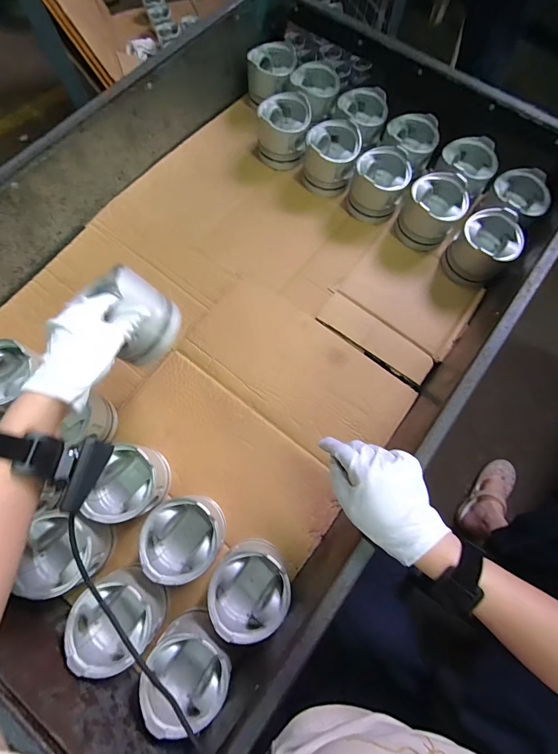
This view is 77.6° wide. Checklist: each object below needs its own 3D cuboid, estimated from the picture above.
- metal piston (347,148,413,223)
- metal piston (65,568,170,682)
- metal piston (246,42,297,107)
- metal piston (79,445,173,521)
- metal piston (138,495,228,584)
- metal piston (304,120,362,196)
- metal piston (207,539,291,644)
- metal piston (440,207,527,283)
[{"bbox_3d":[0.197,-0.378,0.692,0.104,0.098,0.094,21,75,5],"label":"metal piston"},{"bbox_3d":[-0.204,0.313,0.456,0.116,0.076,0.107,-23,75,-7],"label":"metal piston"},{"bbox_3d":[-0.016,-0.647,0.750,0.103,0.066,0.108,2,74,0],"label":"metal piston"},{"bbox_3d":[-0.220,0.154,0.507,0.103,0.080,0.105,-12,74,-4],"label":"metal piston"},{"bbox_3d":[-0.129,0.223,0.493,0.101,0.095,0.098,0,74,-1],"label":"metal piston"},{"bbox_3d":[0.105,-0.442,0.699,0.106,0.077,0.102,19,75,5],"label":"metal piston"},{"bbox_3d":[-0.038,0.282,0.475,0.100,0.098,0.100,0,74,-1],"label":"metal piston"},{"bbox_3d":[0.371,-0.235,0.635,0.117,0.082,0.105,-37,78,-10],"label":"metal piston"}]

